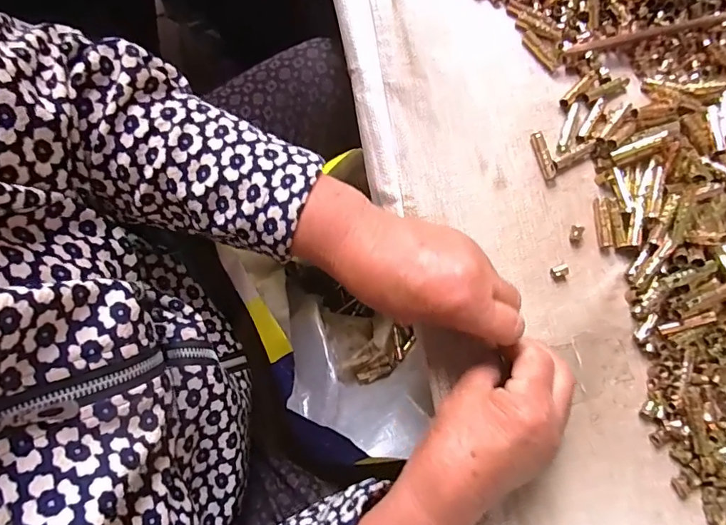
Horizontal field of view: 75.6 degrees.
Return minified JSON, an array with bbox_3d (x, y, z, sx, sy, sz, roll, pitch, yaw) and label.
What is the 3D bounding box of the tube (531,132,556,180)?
[{"bbox_3d":[0.142,-0.085,0.370,0.010,0.007,0.038,-14,83,-2],"label":"tube"}]

